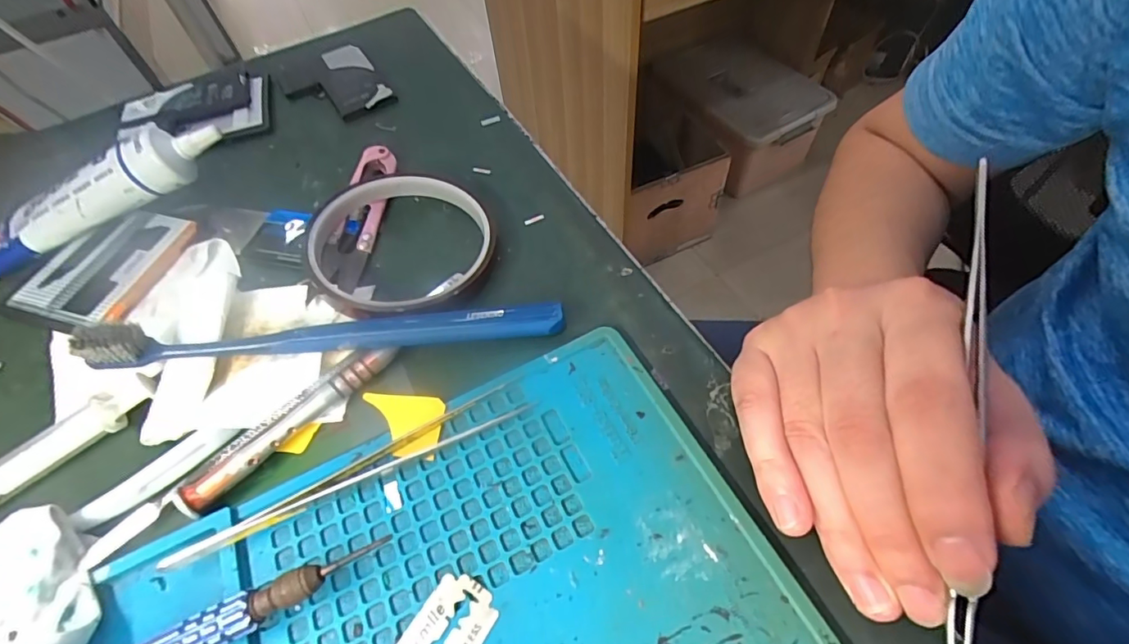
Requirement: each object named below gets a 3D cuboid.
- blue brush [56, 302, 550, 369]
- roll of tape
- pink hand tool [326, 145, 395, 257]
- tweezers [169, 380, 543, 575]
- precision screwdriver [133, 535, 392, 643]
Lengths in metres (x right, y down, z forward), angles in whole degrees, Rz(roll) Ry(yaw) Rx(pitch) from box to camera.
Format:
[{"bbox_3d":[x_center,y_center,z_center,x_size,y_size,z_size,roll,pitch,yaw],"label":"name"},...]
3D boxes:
[{"bbox_3d":[-0.093,0.003,0.204,0.182,0.031,0.013,-7,56,-1],"label":"blue brush"},{"bbox_3d":[-0.075,-0.038,0.237,0.083,0.022,0.084,-2,56,3],"label":"roll of tape"},{"bbox_3d":[-0.105,-0.065,0.263,0.020,0.013,0.068,0,56,4],"label":"pink hand tool"},{"bbox_3d":[-0.074,0.054,0.183,0.126,0.011,0.014,-26,58,-13],"label":"tweezers"},{"bbox_3d":[-0.115,0.096,0.155,0.119,0.017,0.019,-26,58,-13],"label":"precision screwdriver"}]

